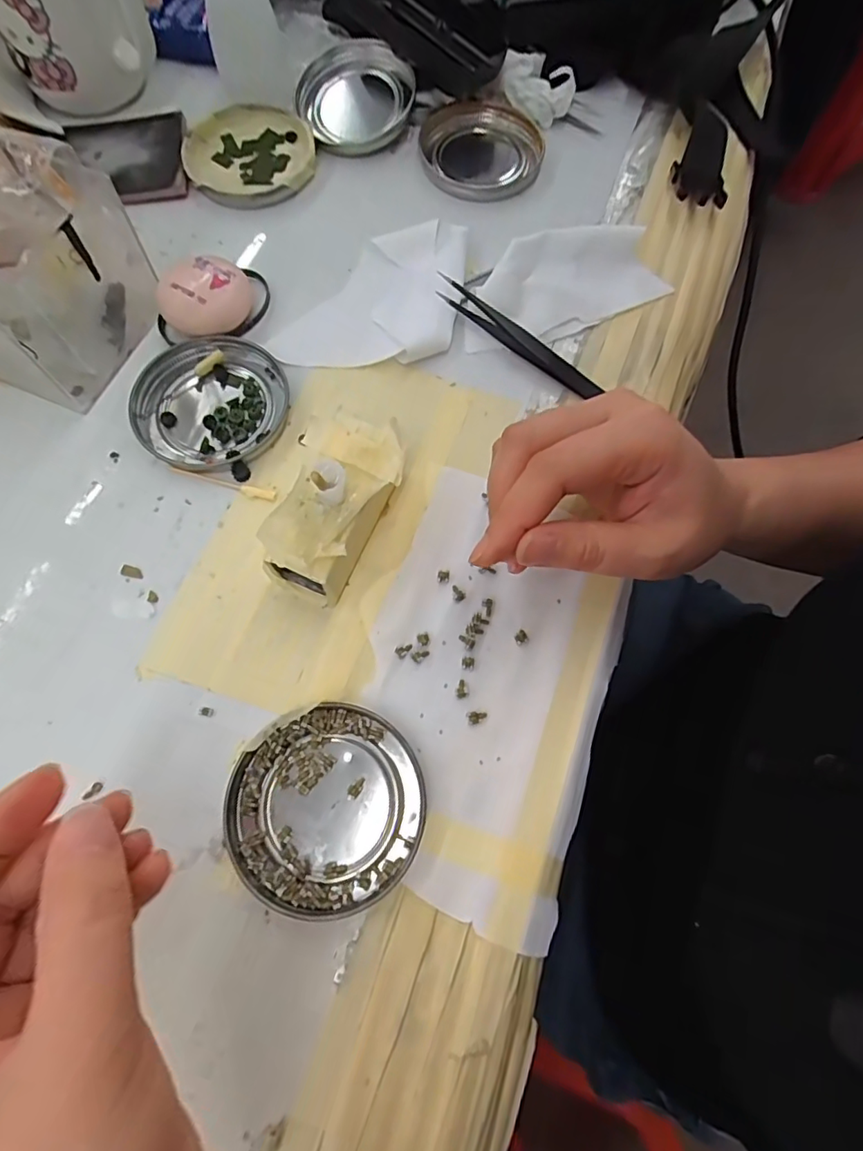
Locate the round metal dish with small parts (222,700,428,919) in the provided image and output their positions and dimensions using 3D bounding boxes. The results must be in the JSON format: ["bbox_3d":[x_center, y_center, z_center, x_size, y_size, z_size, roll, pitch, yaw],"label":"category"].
[{"bbox_3d":[-0.042,0.096,0.229,0.078,0.007,0.075,0,71,-1],"label":"round metal dish with small parts"}]

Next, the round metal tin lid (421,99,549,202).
[{"bbox_3d":[0.032,-0.274,0.361,0.077,0.018,0.076,0,71,-1],"label":"round metal tin lid"}]

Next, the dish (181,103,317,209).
[{"bbox_3d":[-0.114,-0.264,0.348,0.078,0.009,0.082,0,71,-1],"label":"dish"}]

